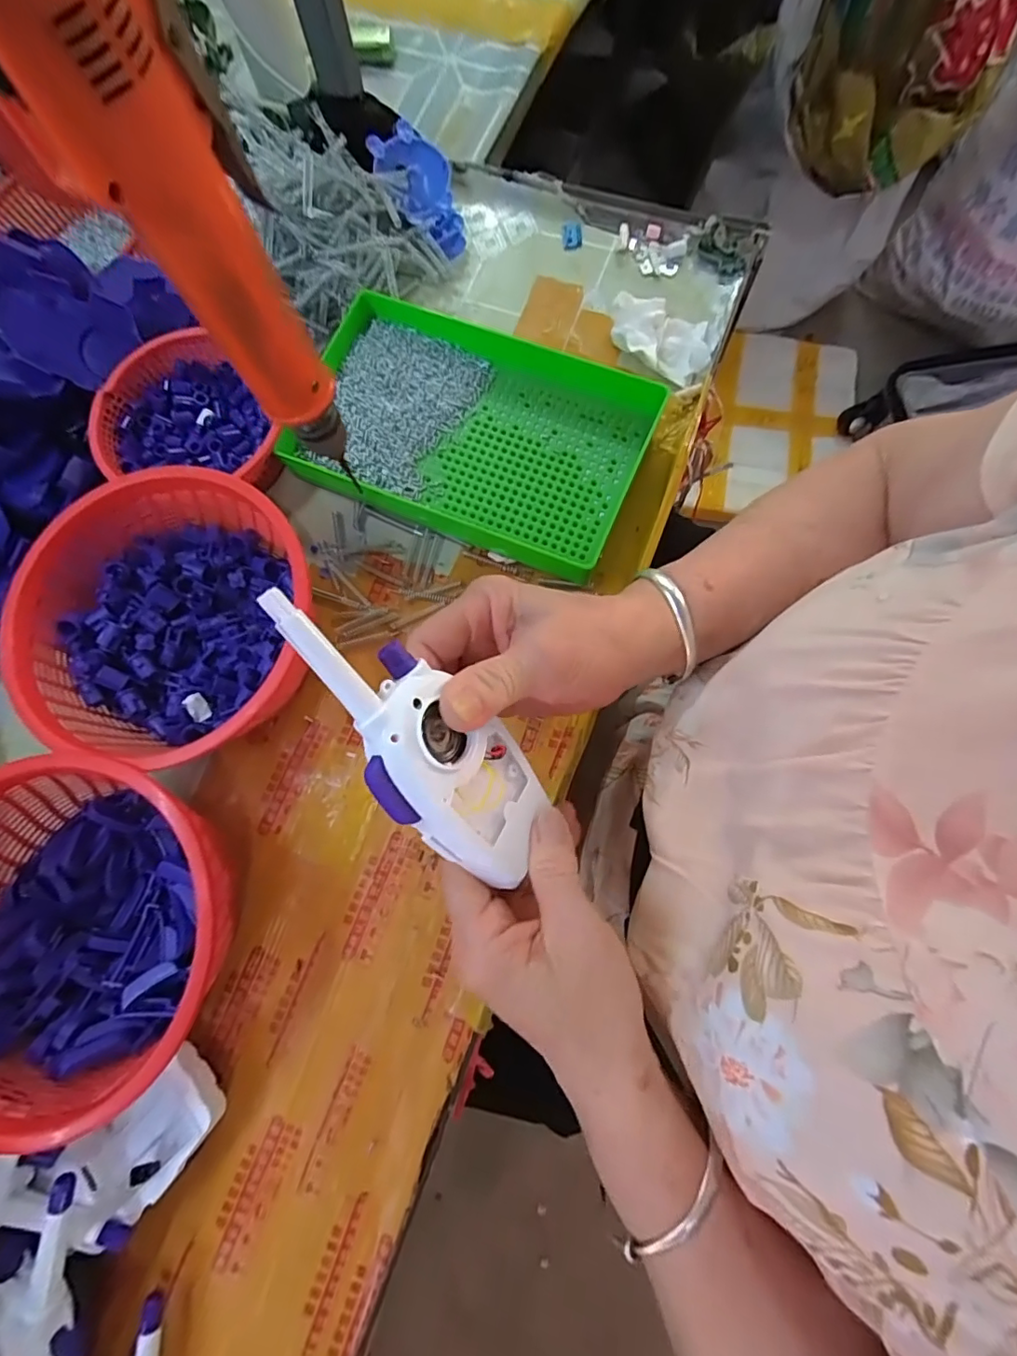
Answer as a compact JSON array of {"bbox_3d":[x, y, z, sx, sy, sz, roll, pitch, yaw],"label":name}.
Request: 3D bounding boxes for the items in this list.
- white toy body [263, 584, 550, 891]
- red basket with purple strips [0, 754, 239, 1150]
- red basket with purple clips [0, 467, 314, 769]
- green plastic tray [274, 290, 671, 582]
[{"bbox_3d":[-0.041,0.025,0.232,0.153,0.032,0.060,49,53,-21],"label":"white toy body"},{"bbox_3d":[-0.239,0.139,0.301,0.174,0.065,0.181,13,77,7],"label":"red basket with purple strips"},{"bbox_3d":[-0.214,-0.034,0.339,0.160,0.059,0.173,0,79,0],"label":"red basket with purple clips"},{"bbox_3d":[-0.030,-0.175,0.384,0.239,0.032,0.150,23,80,4],"label":"green plastic tray"}]

